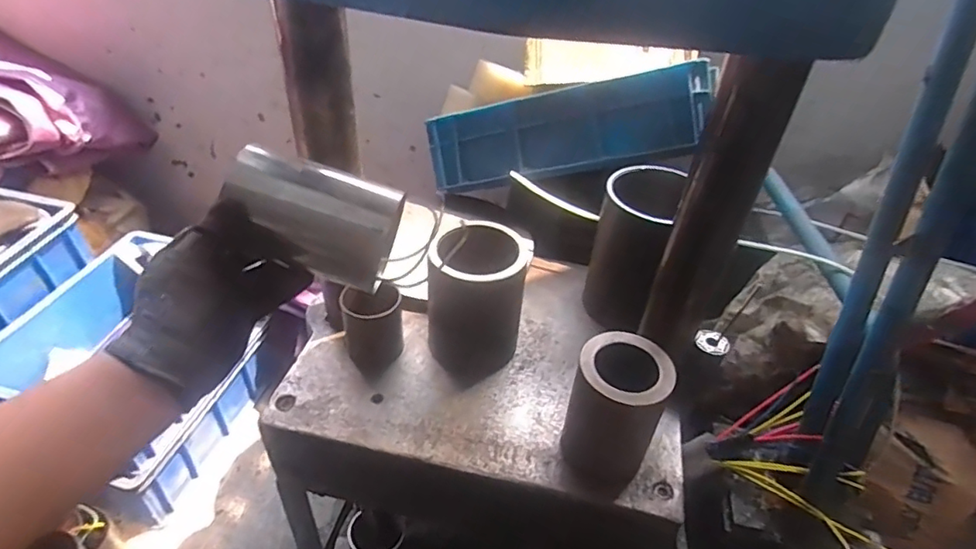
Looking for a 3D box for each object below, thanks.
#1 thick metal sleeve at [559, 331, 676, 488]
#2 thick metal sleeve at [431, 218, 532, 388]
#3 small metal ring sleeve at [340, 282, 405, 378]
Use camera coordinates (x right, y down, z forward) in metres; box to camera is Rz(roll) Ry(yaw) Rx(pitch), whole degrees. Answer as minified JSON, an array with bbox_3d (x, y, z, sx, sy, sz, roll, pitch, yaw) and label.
[{"bbox_3d":[0.125,0.137,0.548,0.086,0.124,0.102,17,41,15],"label":"thick metal sleeve"},{"bbox_3d":[-0.012,0.031,0.656,0.107,0.171,0.117,7,40,4],"label":"thick metal sleeve"},{"bbox_3d":[-0.138,0.061,0.656,0.069,0.087,0.071,-2,40,-8],"label":"small metal ring sleeve"}]

